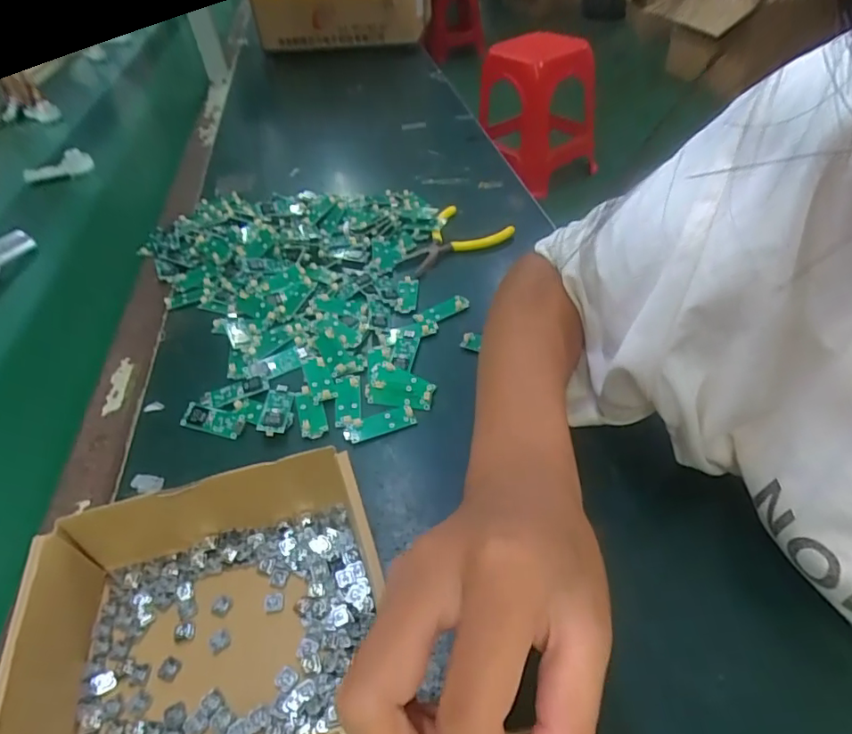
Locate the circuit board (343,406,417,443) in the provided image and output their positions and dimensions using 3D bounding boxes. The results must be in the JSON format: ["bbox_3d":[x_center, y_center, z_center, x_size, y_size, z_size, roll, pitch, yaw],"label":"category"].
[{"bbox_3d":[-0.033,0.041,0.390,0.052,0.004,0.019,-17,45,-11],"label":"circuit board"}]

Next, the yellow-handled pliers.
[{"bbox_3d":[0.026,-0.130,0.563,0.082,0.012,0.115,28,53,30],"label":"yellow-handled pliers"}]

